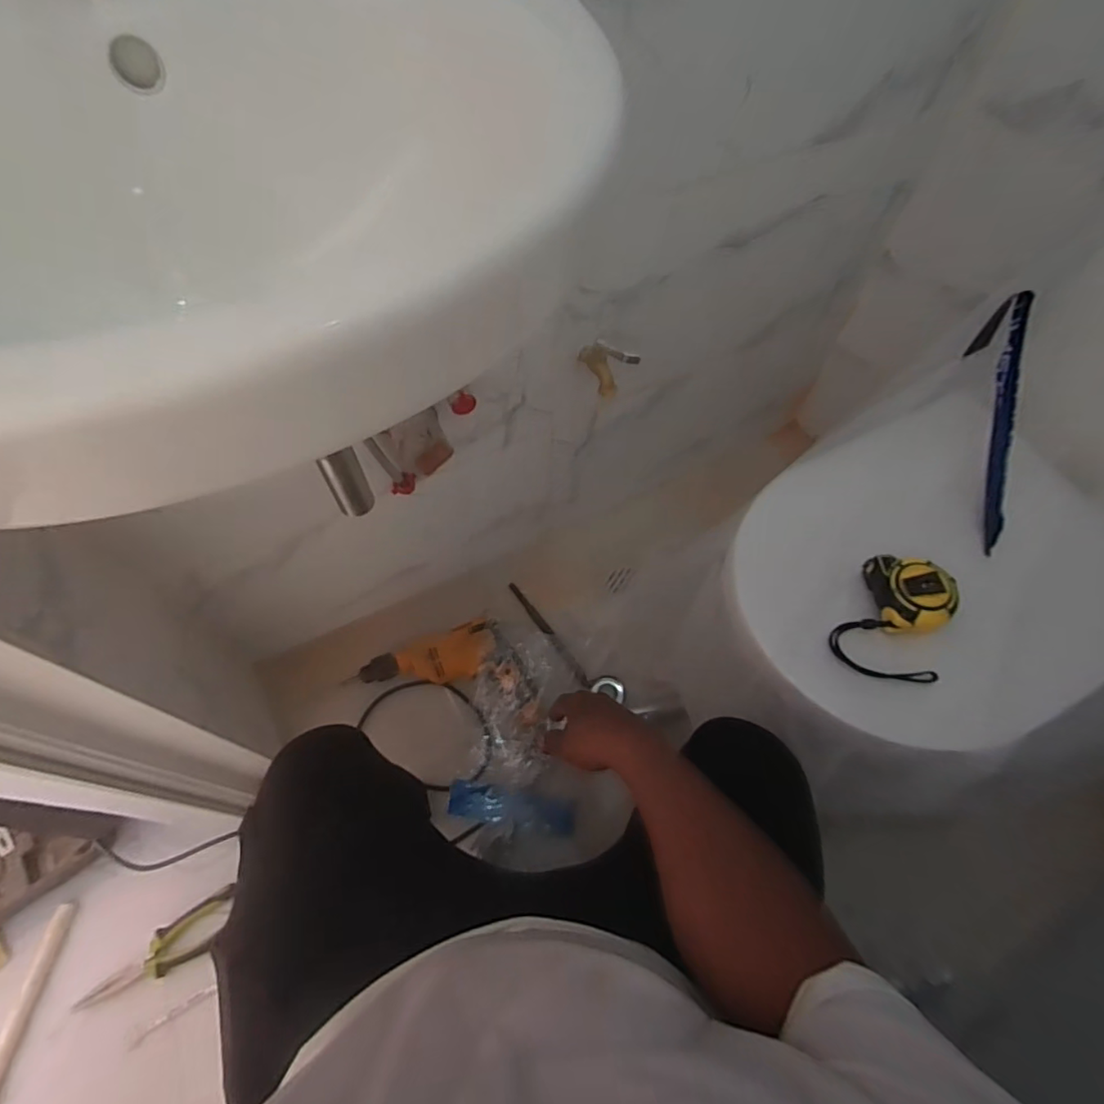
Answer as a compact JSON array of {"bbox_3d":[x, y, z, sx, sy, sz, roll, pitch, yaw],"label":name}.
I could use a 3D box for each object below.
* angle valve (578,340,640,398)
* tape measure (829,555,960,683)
[{"bbox_3d":[0.070,-0.240,0.722,0.047,0.064,0.076,-29,65,-16],"label":"angle valve"},{"bbox_3d":[0.320,0.061,0.524,0.084,0.031,0.122,30,64,16],"label":"tape measure"}]

